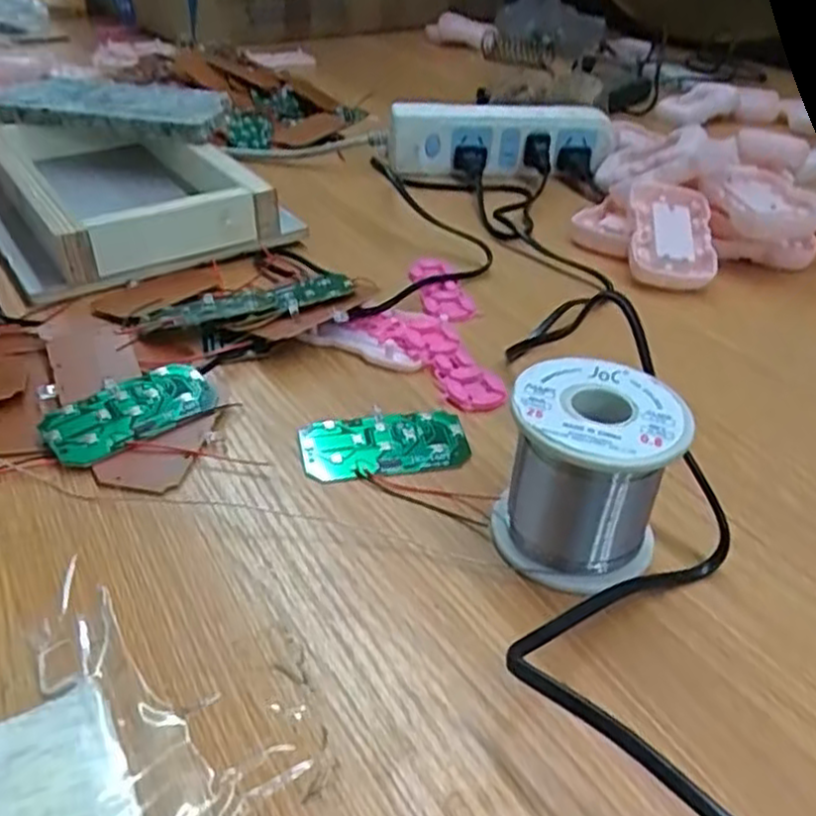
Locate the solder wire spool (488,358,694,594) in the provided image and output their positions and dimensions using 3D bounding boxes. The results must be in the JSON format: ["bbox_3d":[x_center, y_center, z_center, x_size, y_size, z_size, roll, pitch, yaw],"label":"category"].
[{"bbox_3d":[0.067,0.025,0.282,0.059,0.064,0.057,2,35,-2],"label":"solder wire spool"}]

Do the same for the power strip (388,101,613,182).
[{"bbox_3d":[0.081,-0.223,0.633,0.190,0.056,0.036,-2,36,-8],"label":"power strip"}]

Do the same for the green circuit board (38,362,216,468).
[{"bbox_3d":[-0.124,0.002,0.342,0.076,0.005,0.038,-20,57,-27],"label":"green circuit board"}]

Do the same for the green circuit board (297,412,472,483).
[{"bbox_3d":[-0.010,0.017,0.339,0.074,0.006,0.036,-4,36,-11],"label":"green circuit board"}]

